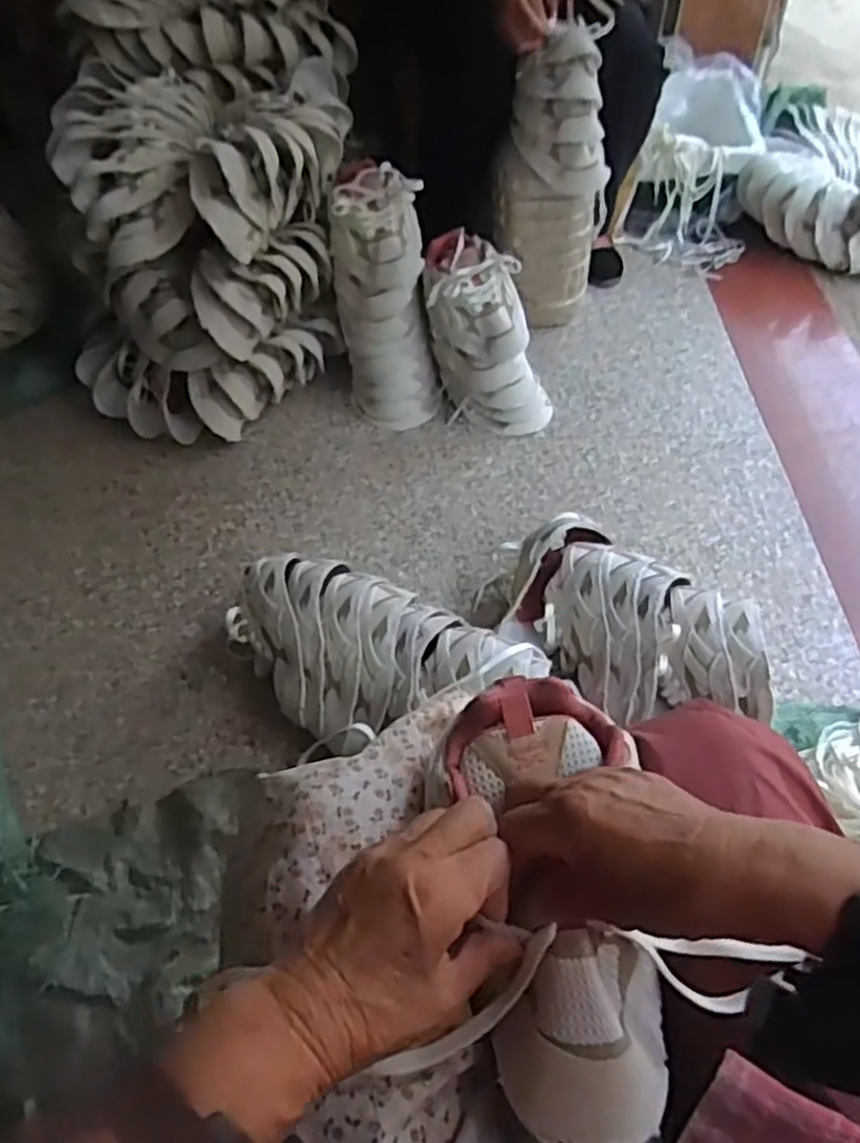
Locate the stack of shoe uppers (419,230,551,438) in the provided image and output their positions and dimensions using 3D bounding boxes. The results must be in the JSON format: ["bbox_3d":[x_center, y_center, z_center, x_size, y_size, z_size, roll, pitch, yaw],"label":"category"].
[{"bbox_3d":[0.089,-0.381,1.241,0.147,0.327,0.122,-27,18,-18],"label":"stack of shoe uppers"}]

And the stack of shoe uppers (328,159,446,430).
[{"bbox_3d":[-0.072,-0.438,1.234,0.147,0.397,0.116,-11,22,-7],"label":"stack of shoe uppers"}]

